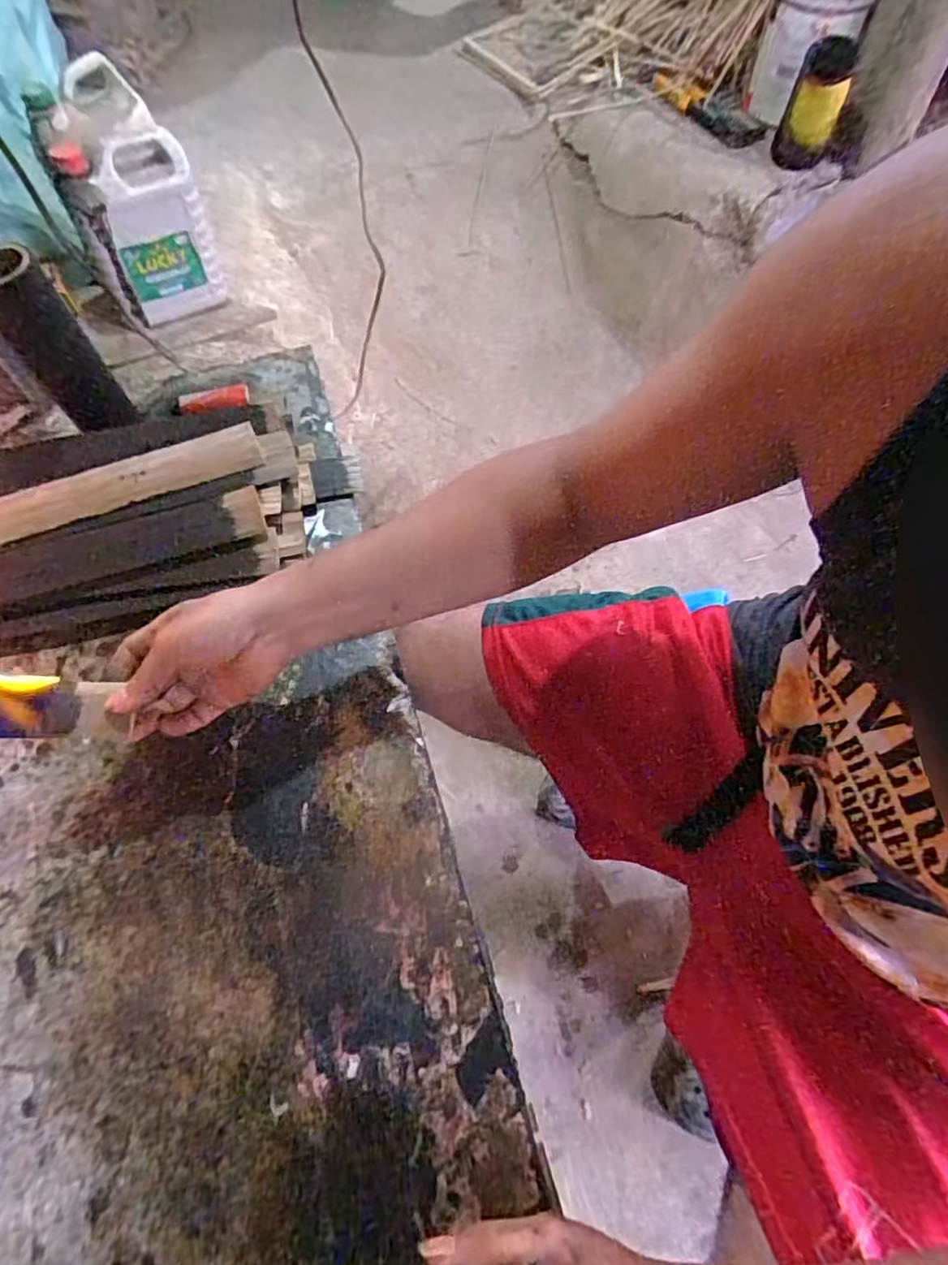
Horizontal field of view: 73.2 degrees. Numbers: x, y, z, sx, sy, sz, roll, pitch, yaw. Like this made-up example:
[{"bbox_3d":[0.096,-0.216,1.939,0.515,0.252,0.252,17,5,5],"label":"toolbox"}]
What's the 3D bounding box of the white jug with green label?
[{"bbox_3d":[-0.470,-0.603,0.968,0.145,0.211,0.085,-19,64,-4],"label":"white jug with green label"}]

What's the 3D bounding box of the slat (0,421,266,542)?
[{"bbox_3d":[-0.356,-0.112,0.544,0.347,0.009,0.043,-20,85,-8],"label":"slat"}]

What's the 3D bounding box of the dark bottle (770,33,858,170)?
[{"bbox_3d":[0.563,-0.865,1.065,0.088,0.181,0.106,21,65,13],"label":"dark bottle"}]

